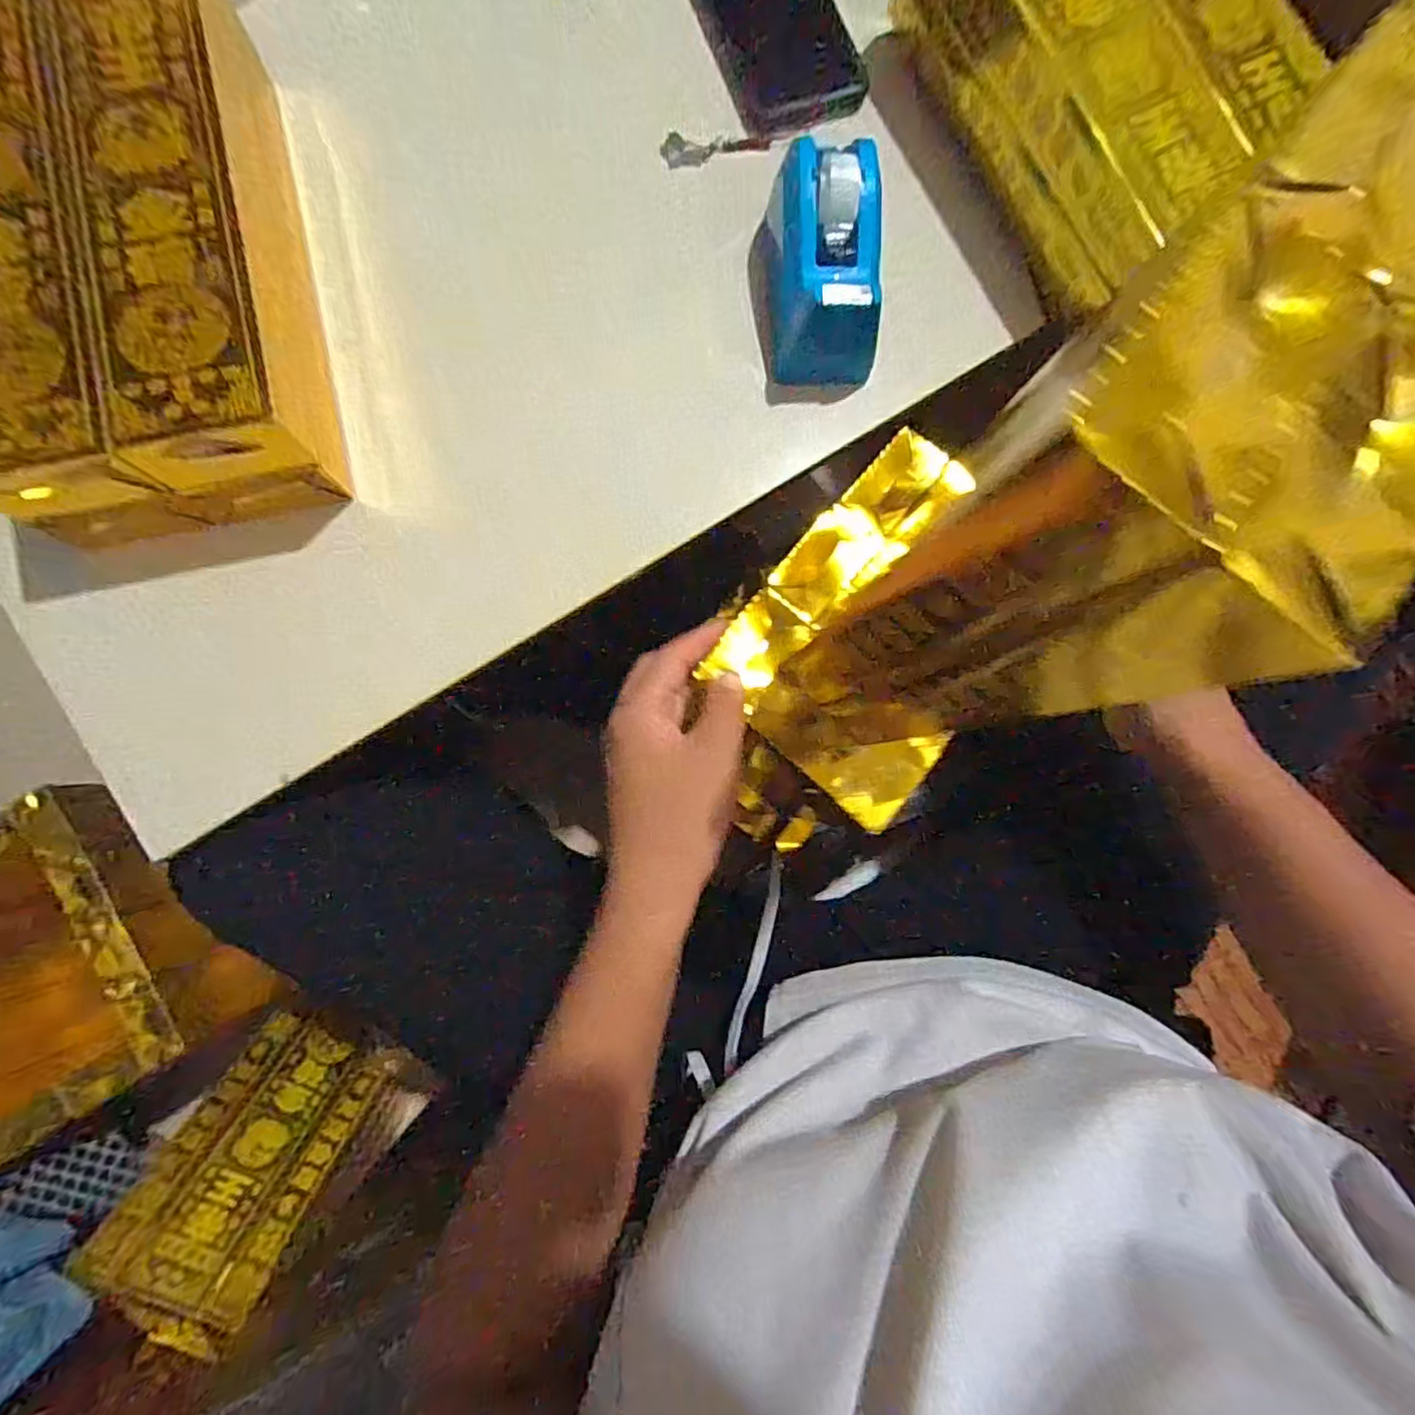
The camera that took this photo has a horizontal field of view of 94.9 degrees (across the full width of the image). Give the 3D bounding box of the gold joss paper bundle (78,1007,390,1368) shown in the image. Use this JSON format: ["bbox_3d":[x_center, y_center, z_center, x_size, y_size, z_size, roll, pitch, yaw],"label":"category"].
[{"bbox_3d":[-0.399,0.396,0.568,0.133,0.218,0.022,25,123,0],"label":"gold joss paper bundle"}]

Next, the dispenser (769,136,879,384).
[{"bbox_3d":[0.065,-0.238,0.353,0.058,0.062,0.102,-6,84,-4],"label":"dispenser"}]

